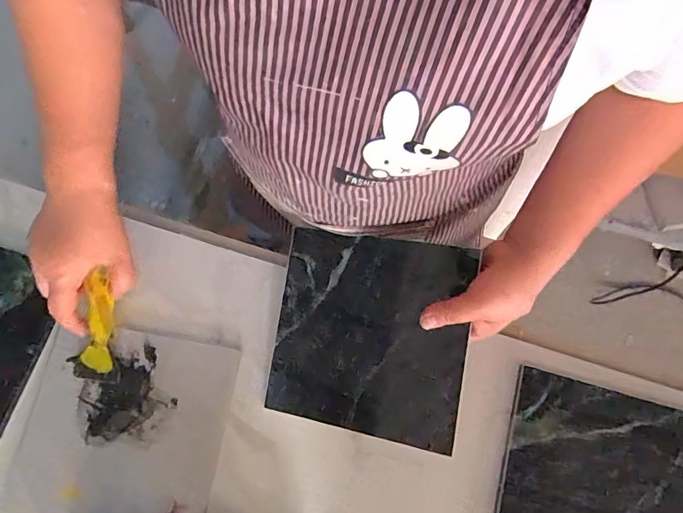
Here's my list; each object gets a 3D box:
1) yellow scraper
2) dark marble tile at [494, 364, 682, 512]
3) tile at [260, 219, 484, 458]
[{"bbox_3d":[-0.255,0.074,0.473,0.051,0.016,0.113,6,99,1],"label":"yellow scraper"},{"bbox_3d":[0.266,0.238,0.474,0.194,0.012,0.195,14,79,6],"label":"dark marble tile"},{"bbox_3d":[0.025,0.075,0.457,0.188,0.009,0.190,8,83,14],"label":"tile"}]

